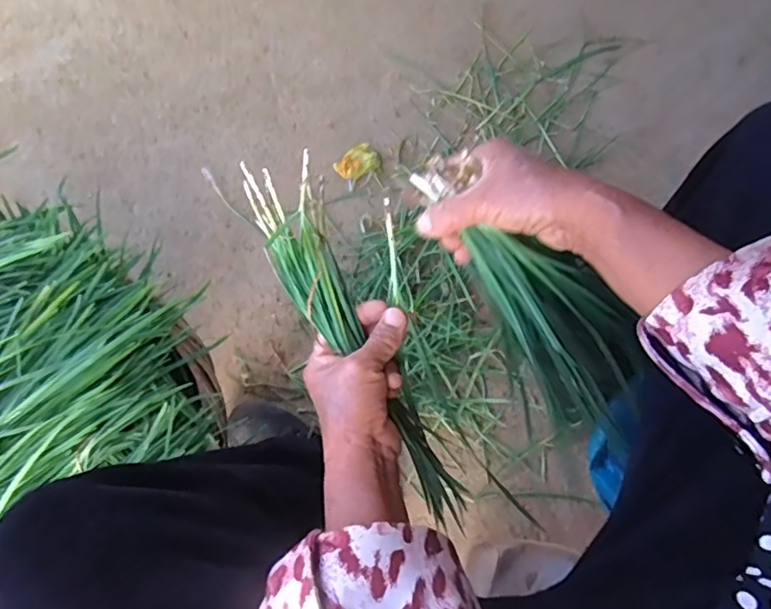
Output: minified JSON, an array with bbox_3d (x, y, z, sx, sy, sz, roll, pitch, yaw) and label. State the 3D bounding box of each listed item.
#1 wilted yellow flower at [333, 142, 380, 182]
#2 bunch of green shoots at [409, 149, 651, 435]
[{"bbox_3d":[-0.042,-0.223,0.885,0.067,0.018,0.048,-40,76,-10],"label":"wilted yellow flower"},{"bbox_3d":[0.110,-0.014,0.418,0.080,0.040,0.228,-41,102,-11],"label":"bunch of green shoots"}]

